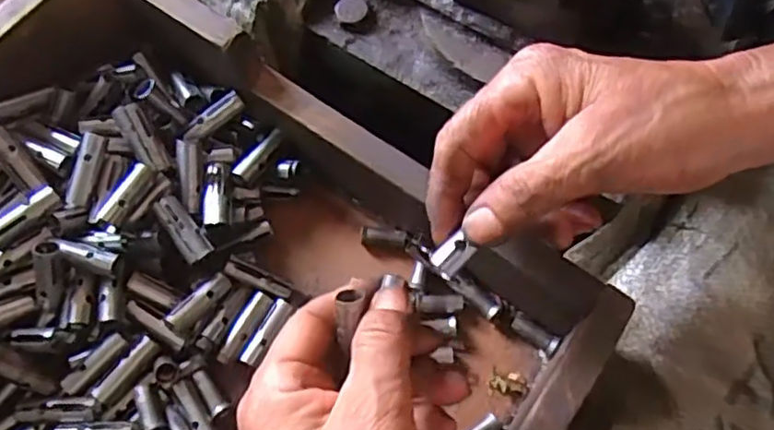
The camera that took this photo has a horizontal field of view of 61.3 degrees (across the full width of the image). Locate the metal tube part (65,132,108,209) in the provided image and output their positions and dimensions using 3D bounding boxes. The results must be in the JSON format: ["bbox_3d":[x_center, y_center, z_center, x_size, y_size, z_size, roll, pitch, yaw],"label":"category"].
[{"bbox_3d":[-0.152,-0.023,0.330,0.011,0.009,0.037,21,95,10],"label":"metal tube part"}]

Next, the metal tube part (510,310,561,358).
[{"bbox_3d":[0.077,0.062,0.340,0.027,0.011,0.011,36,74,15],"label":"metal tube part"}]

